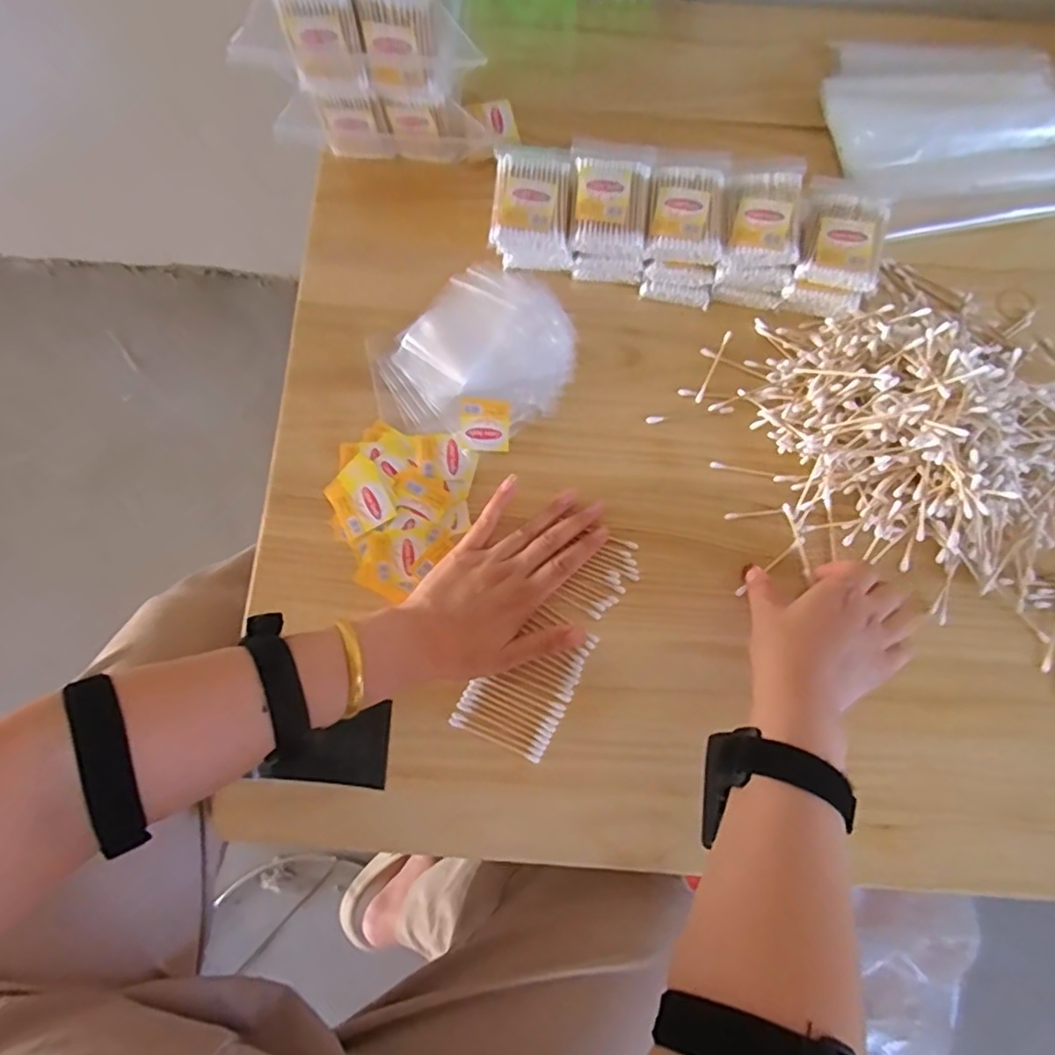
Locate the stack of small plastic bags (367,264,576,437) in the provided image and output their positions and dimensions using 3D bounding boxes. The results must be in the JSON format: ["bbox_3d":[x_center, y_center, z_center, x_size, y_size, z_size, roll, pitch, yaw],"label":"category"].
[{"bbox_3d":[-0.043,-0.138,0.510,0.165,0.021,0.134,-35,80,-7],"label":"stack of small plastic bags"}]

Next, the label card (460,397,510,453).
[{"bbox_3d":[-0.034,-0.082,0.505,0.039,0.004,0.042,2,90,-9],"label":"label card"}]

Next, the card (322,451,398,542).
[{"bbox_3d":[-0.135,-0.024,0.495,0.044,0.005,0.058,-30,80,-6],"label":"card"}]

